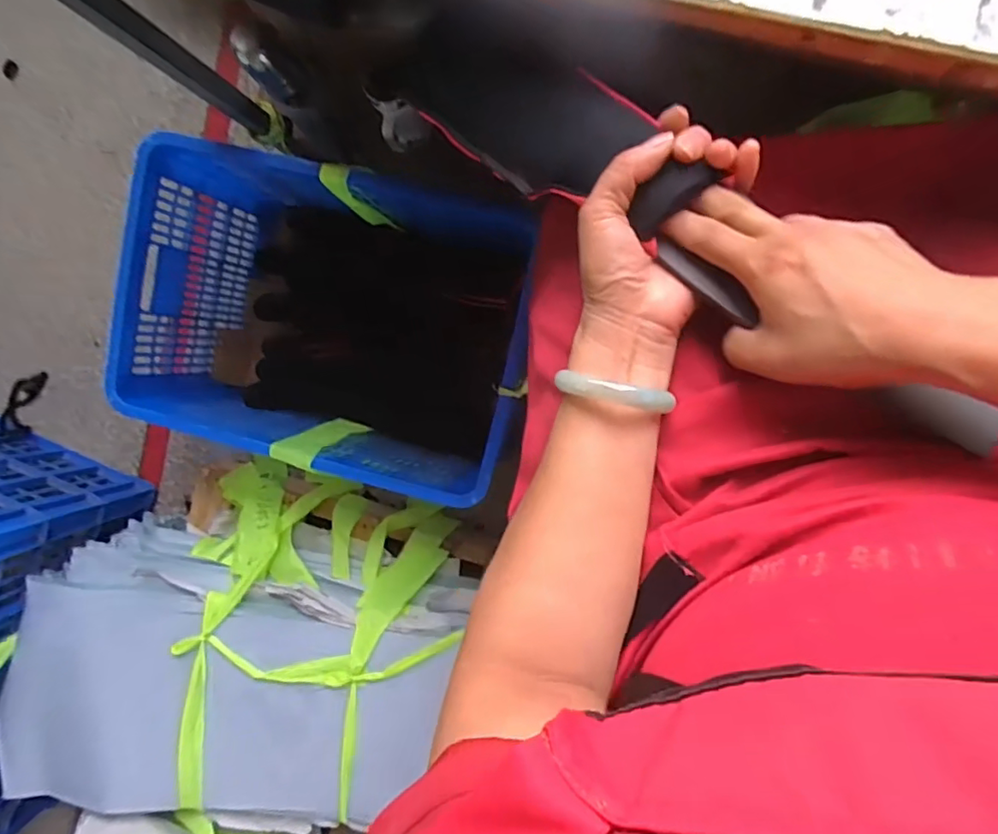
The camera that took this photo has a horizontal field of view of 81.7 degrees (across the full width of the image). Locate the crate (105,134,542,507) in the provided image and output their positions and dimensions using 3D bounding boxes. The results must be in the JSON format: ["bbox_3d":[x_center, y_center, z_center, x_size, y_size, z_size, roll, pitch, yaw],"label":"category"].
[{"bbox_3d":[-0.275,-0.164,0.958,0.535,0.315,0.441,12,98,6],"label":"crate"}]

